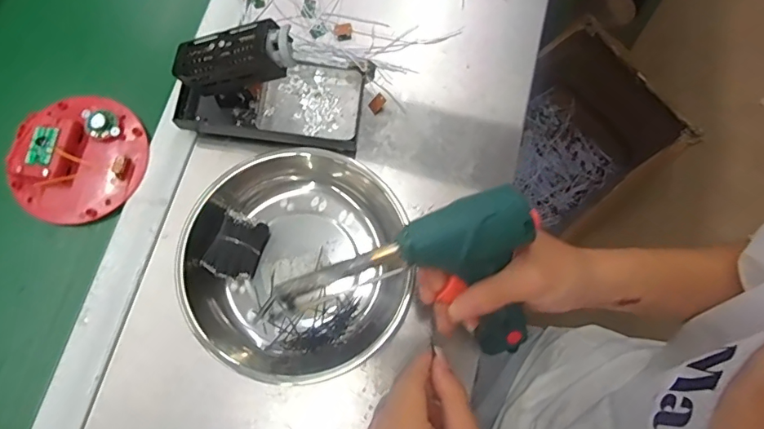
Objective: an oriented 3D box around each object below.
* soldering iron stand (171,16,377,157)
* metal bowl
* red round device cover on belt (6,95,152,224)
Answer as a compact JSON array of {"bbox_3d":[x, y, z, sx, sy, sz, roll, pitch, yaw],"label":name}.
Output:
[{"bbox_3d":[-0.100,-0.119,0.424,0.172,0.113,0.097,4,74,0],"label":"soldering iron stand"},{"bbox_3d":[-0.074,0.042,0.416,0.187,0.043,0.184,0,74,-1],"label":"metal bowl"},{"bbox_3d":[-0.279,-0.055,0.443,0.108,0.029,0.120,24,75,6],"label":"red round device cover on belt"}]

